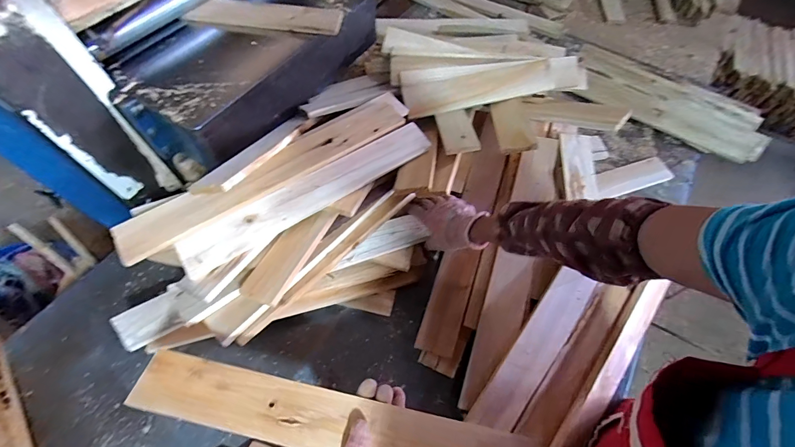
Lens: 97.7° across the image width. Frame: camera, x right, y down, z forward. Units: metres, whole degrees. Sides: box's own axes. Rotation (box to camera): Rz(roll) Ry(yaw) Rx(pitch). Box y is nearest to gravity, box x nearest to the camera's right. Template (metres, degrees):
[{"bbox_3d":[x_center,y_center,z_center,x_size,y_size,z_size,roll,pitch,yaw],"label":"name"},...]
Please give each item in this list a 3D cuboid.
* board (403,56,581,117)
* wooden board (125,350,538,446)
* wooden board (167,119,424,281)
[{"bbox_3d":[0.214,-0.327,0.789,0.404,0.029,0.103,-9,88,0],"label":"board"},{"bbox_3d":[-0.078,0.241,0.421,0.482,0.010,0.069,12,60,3],"label":"wooden board"},{"bbox_3d":[-0.147,-0.061,0.636,0.480,0.021,0.072,-31,91,-20],"label":"wooden board"}]

